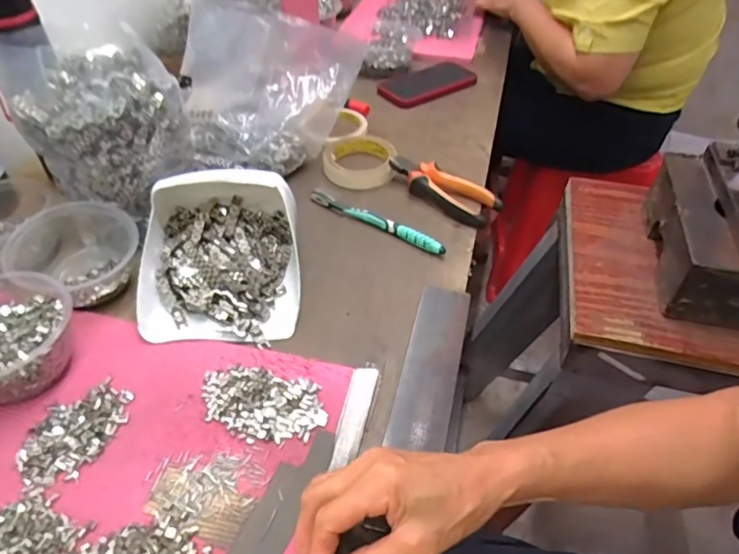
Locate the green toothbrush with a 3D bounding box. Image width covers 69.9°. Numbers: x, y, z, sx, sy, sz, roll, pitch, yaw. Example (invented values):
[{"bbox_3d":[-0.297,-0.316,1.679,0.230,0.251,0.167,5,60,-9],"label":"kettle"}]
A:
[{"bbox_3d":[0.007,-0.068,0.622,0.183,0.017,0.017,26,50,22],"label":"green toothbrush"}]

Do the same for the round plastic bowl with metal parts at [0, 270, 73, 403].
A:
[{"bbox_3d":[-0.315,0.052,0.451,0.118,0.056,0.113,1,46,-1],"label":"round plastic bowl with metal parts"}]

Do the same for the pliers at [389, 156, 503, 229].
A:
[{"bbox_3d":[0.088,-0.111,0.659,0.153,0.033,0.051,33,53,27],"label":"pliers"}]

